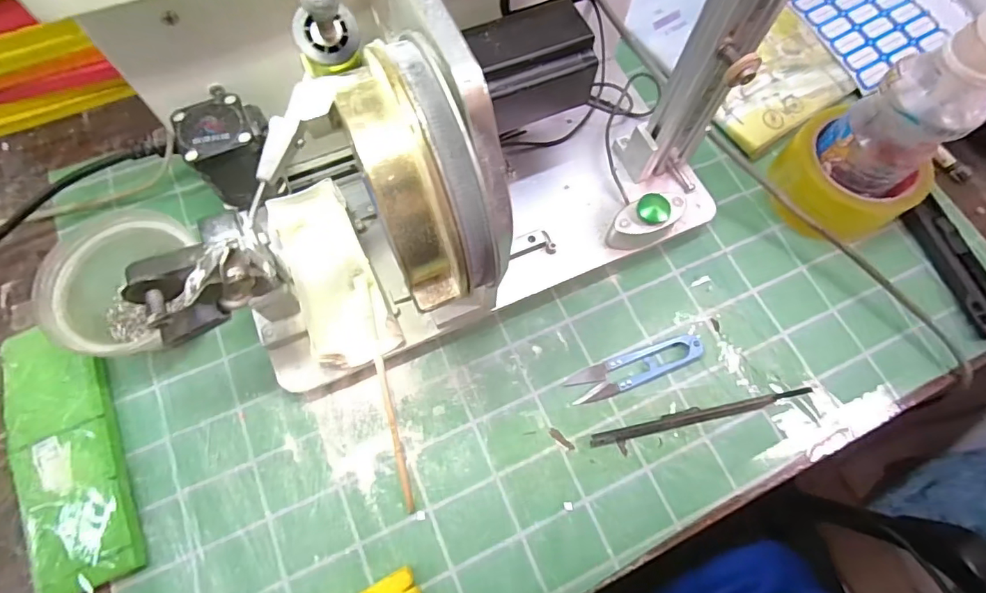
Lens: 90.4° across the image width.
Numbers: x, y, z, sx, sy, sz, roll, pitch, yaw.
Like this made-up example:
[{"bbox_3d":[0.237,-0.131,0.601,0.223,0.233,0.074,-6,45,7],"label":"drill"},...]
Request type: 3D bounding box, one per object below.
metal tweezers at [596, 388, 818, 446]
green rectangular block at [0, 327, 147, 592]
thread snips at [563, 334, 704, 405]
[{"bbox_3d":[0.147,0.083,0.343,0.161,0.009,0.009,-11,70,-7],"label":"metal tweezers"},{"bbox_3d":[-0.279,0.100,0.320,0.060,0.015,0.176,-25,72,-11],"label":"green rectangular block"},{"bbox_3d":[0.104,0.051,0.355,0.102,0.006,0.024,-20,71,-10],"label":"thread snips"}]

